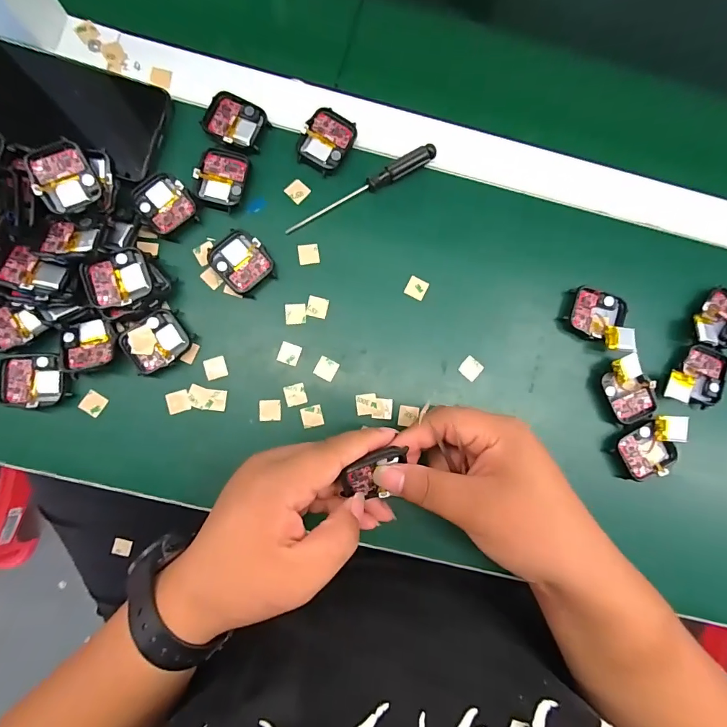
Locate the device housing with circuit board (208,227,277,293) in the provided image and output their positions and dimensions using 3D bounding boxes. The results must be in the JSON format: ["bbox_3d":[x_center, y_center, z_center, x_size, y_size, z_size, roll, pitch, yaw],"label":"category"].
[{"bbox_3d":[-0.092,-0.078,0.305,0.038,0.011,0.044,-37,88,-7],"label":"device housing with circuit board"}]

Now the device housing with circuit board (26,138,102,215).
[{"bbox_3d":[-0.203,-0.127,0.273,0.037,0.010,0.045,-28,99,-9],"label":"device housing with circuit board"}]

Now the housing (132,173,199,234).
[{"bbox_3d":[-0.148,-0.119,0.305,0.036,0.011,0.039,-34,88,-7],"label":"housing"}]

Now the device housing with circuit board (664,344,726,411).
[{"bbox_3d":[0.263,0.009,0.322,0.046,0.014,0.050,21,83,-2],"label":"device housing with circuit board"}]

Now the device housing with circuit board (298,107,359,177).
[{"bbox_3d":[-0.030,-0.174,0.319,0.037,0.013,0.044,29,83,-1],"label":"device housing with circuit board"}]

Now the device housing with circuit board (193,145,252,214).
[{"bbox_3d":[-0.107,-0.141,0.309,0.036,0.007,0.046,15,84,-3],"label":"device housing with circuit board"}]

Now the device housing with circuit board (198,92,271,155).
[{"bbox_3d":[-0.099,-0.185,0.315,0.045,0.009,0.040,22,83,-2],"label":"device housing with circuit board"}]

